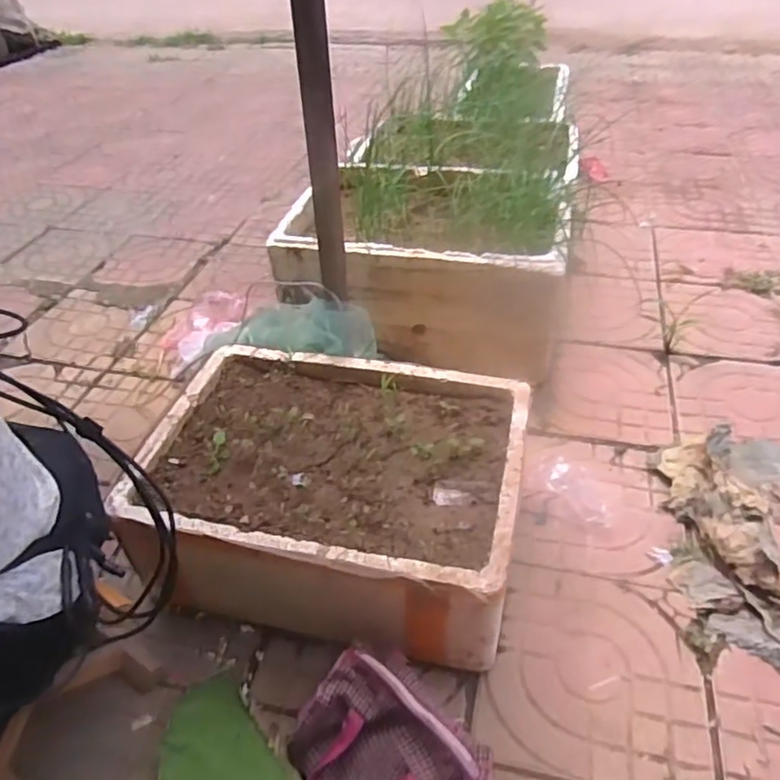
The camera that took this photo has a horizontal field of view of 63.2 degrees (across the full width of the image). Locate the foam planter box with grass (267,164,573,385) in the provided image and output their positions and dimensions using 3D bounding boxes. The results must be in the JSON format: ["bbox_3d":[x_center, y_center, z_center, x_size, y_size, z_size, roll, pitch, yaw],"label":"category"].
[{"bbox_3d":[0.081,-0.288,1.433,0.594,0.352,0.390,6,42,11],"label":"foam planter box with grass"}]

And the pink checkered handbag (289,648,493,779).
[{"bbox_3d":[-0.006,0.444,0.759,0.182,0.146,0.225,-30,47,-27],"label":"pink checkered handbag"}]

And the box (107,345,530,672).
[{"bbox_3d":[-0.081,0.167,1.037,0.557,0.219,0.419,7,42,13],"label":"box"}]

